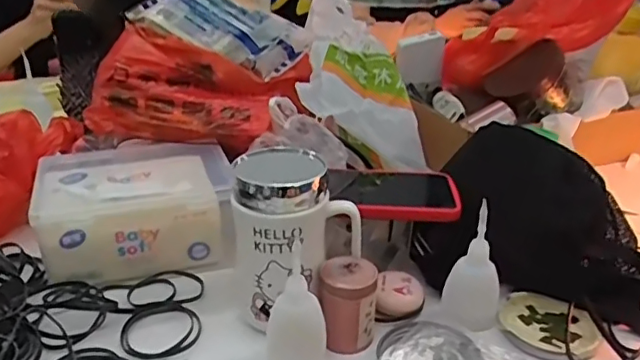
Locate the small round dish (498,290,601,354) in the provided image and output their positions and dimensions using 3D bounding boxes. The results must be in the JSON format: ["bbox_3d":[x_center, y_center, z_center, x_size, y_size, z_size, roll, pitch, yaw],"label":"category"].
[{"bbox_3d":[0.190,0.123,0.497,0.076,0.011,0.071,7,25,12],"label":"small round dish"}]

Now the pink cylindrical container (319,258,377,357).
[{"bbox_3d":[0.022,0.097,0.473,0.047,0.059,0.041,4,26,4],"label":"pink cylindrical container"}]

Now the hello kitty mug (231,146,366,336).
[{"bbox_3d":[-0.026,0.047,0.481,0.098,0.145,0.086,20,30,34],"label":"hello kitty mug"}]

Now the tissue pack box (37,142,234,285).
[{"bbox_3d":[-0.190,0.020,0.600,0.185,0.082,0.174,-8,28,-19],"label":"tissue pack box"}]

